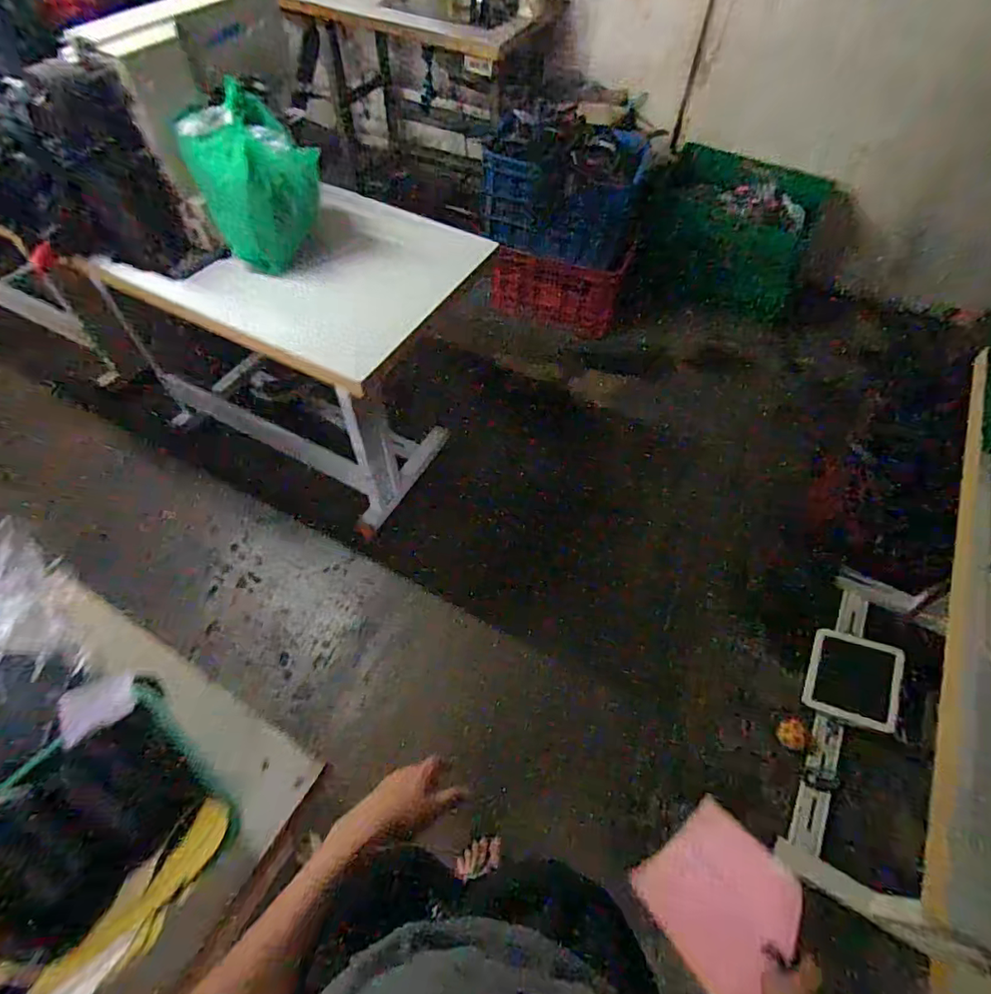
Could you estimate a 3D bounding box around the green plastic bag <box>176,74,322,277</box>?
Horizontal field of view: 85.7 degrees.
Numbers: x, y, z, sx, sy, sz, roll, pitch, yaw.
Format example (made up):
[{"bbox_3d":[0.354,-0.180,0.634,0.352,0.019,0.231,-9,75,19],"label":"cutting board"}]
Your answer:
[{"bbox_3d":[-0.492,-0.651,1.119,0.174,0.272,0.203,26,59,18],"label":"green plastic bag"}]

